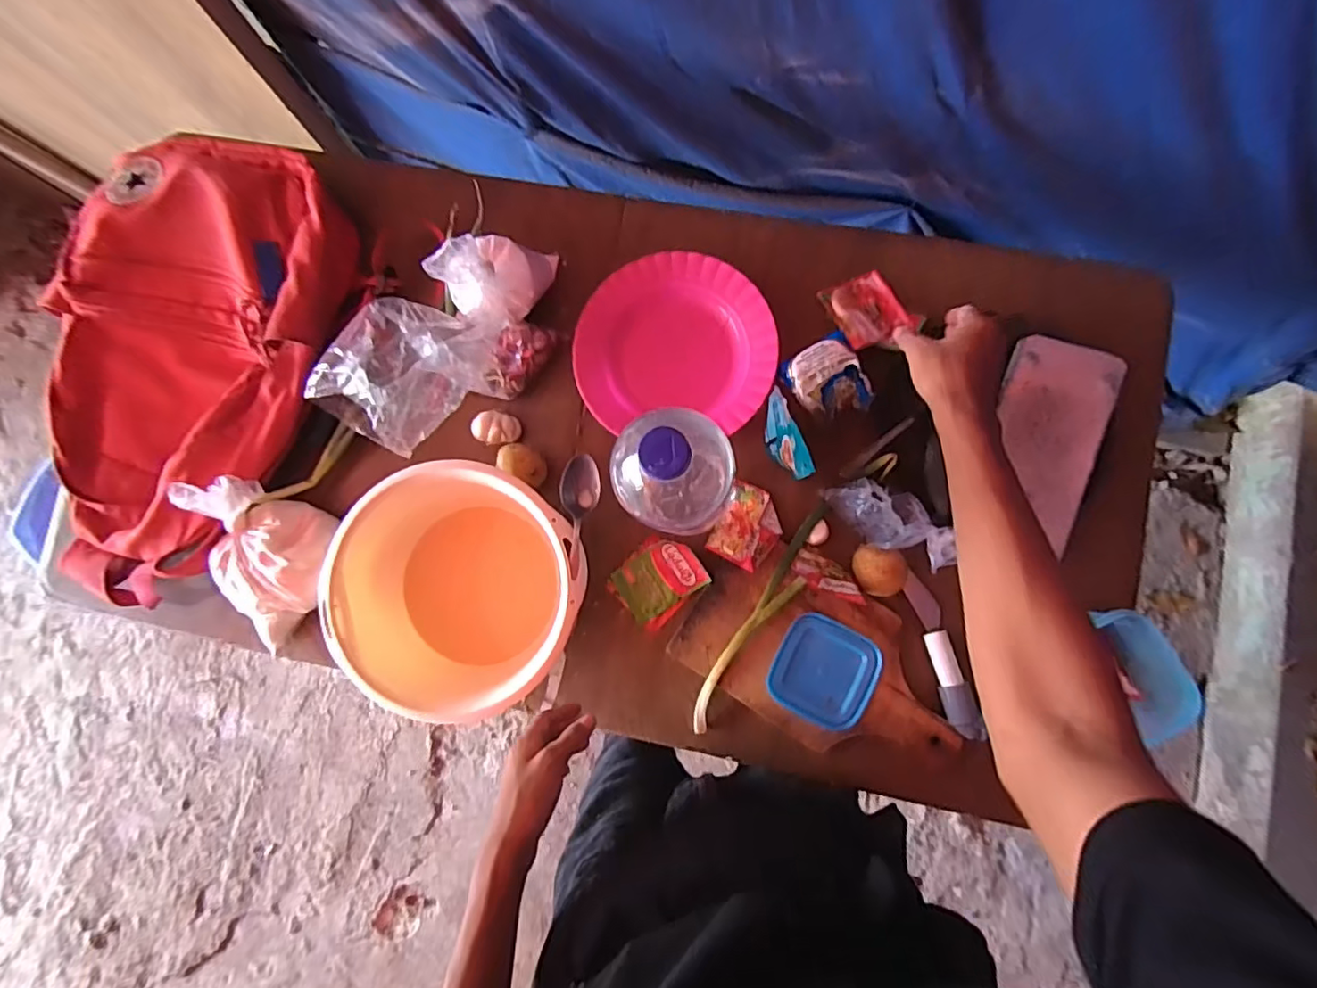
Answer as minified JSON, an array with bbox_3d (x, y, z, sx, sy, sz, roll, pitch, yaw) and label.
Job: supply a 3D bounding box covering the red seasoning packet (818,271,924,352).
[{"bbox_3d":[0.237,-0.200,0.642,0.092,0.011,0.091,-21,74,-14],"label":"red seasoning packet"}]

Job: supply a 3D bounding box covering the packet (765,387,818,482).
[{"bbox_3d":[0.124,-0.058,0.581,0.018,0.098,0.095,-15,84,2],"label":"packet"}]

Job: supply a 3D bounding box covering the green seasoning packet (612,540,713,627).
[{"bbox_3d":[0.001,0.092,0.638,0.092,0.017,0.065,-33,83,0],"label":"green seasoning packet"}]

